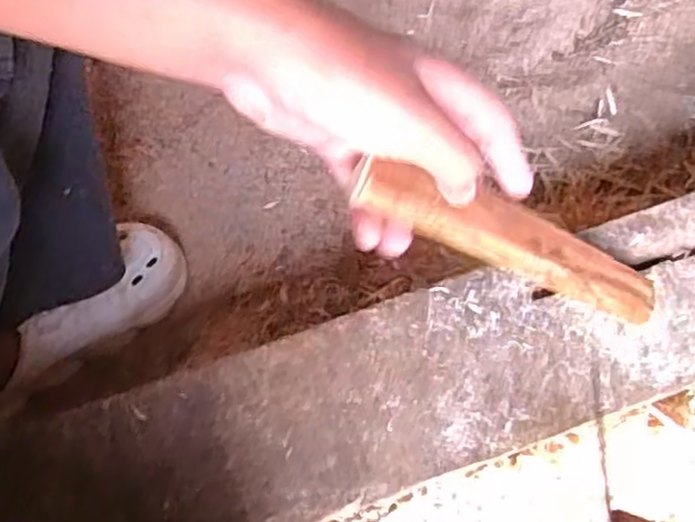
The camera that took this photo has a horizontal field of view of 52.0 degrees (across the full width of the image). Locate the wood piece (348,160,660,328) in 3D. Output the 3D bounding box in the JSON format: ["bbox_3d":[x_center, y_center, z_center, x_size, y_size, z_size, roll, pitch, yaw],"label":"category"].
[{"bbox_3d":[0.100,-0.006,0.392,0.235,0.021,0.031,18,63,-34],"label":"wood piece"}]

